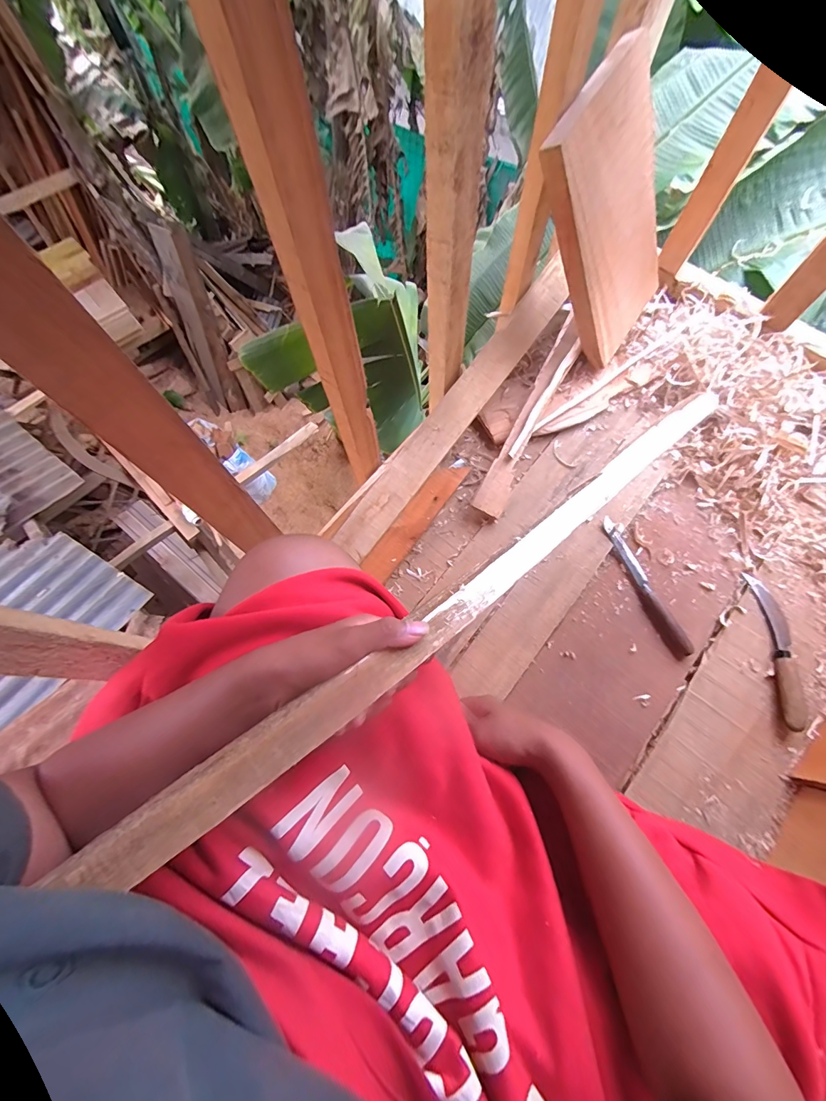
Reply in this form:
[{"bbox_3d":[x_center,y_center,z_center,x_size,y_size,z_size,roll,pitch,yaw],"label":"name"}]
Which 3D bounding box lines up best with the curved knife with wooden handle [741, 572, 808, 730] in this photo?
[{"bbox_3d":[0.507,0.133,0.561,0.045,0.025,0.204,0,71,3],"label":"curved knife with wooden handle"}]

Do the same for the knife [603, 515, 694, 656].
[{"bbox_3d":[0.342,0.050,0.610,0.019,0.014,0.218,-21,71,-5],"label":"knife"}]

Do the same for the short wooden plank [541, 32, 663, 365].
[{"bbox_3d":[0.292,-0.465,0.598,0.026,0.331,0.210,30,85,41],"label":"short wooden plank"}]

